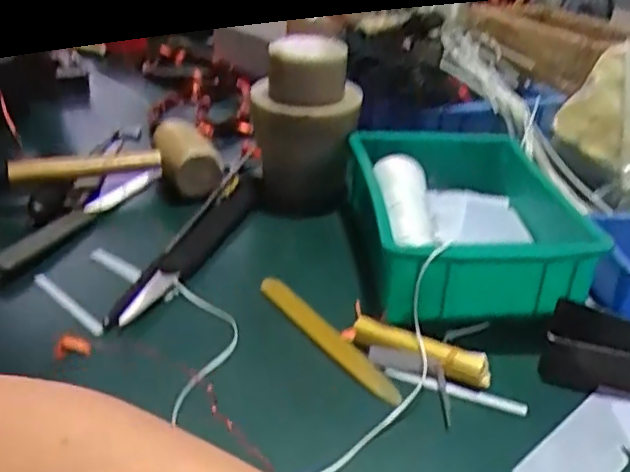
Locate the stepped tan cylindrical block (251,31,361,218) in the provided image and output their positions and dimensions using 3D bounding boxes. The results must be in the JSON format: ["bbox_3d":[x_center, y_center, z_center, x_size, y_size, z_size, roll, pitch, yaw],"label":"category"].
[{"bbox_3d":[-0.009,-0.090,0.614,0.099,0.162,0.084,3,29,-2],"label":"stepped tan cylindrical block"}]

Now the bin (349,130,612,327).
[{"bbox_3d":[0.125,-0.014,0.578,0.171,0.078,0.232,1,29,-5],"label":"bin"}]

